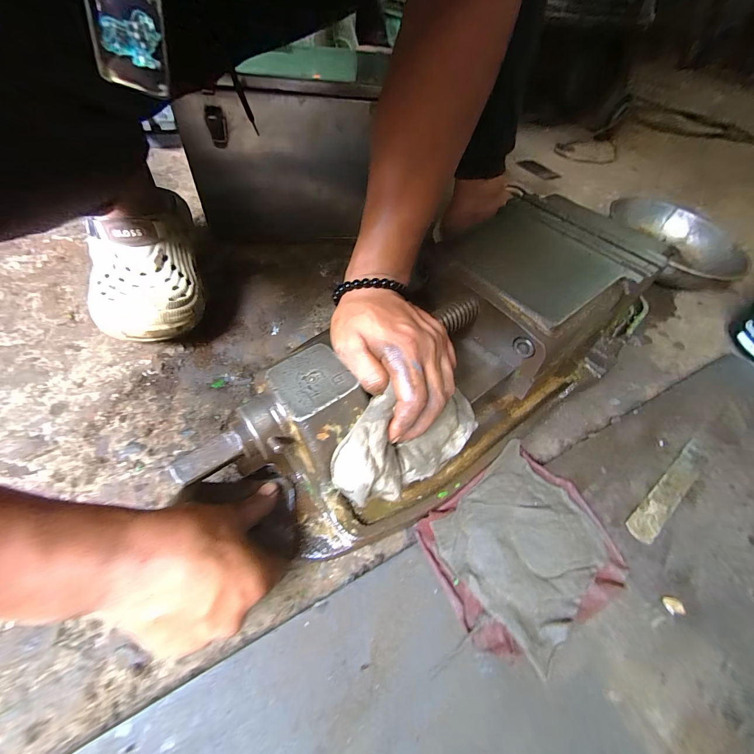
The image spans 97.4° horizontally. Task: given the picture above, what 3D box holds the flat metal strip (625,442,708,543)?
[{"bbox_3d":[0.303,0.114,0.340,0.157,0.005,0.023,-26,58,-28],"label":"flat metal strip"}]

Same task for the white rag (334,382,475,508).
[{"bbox_3d":[0.026,0.050,0.265,0.134,0.064,0.055,-8,54,-37],"label":"white rag"}]

